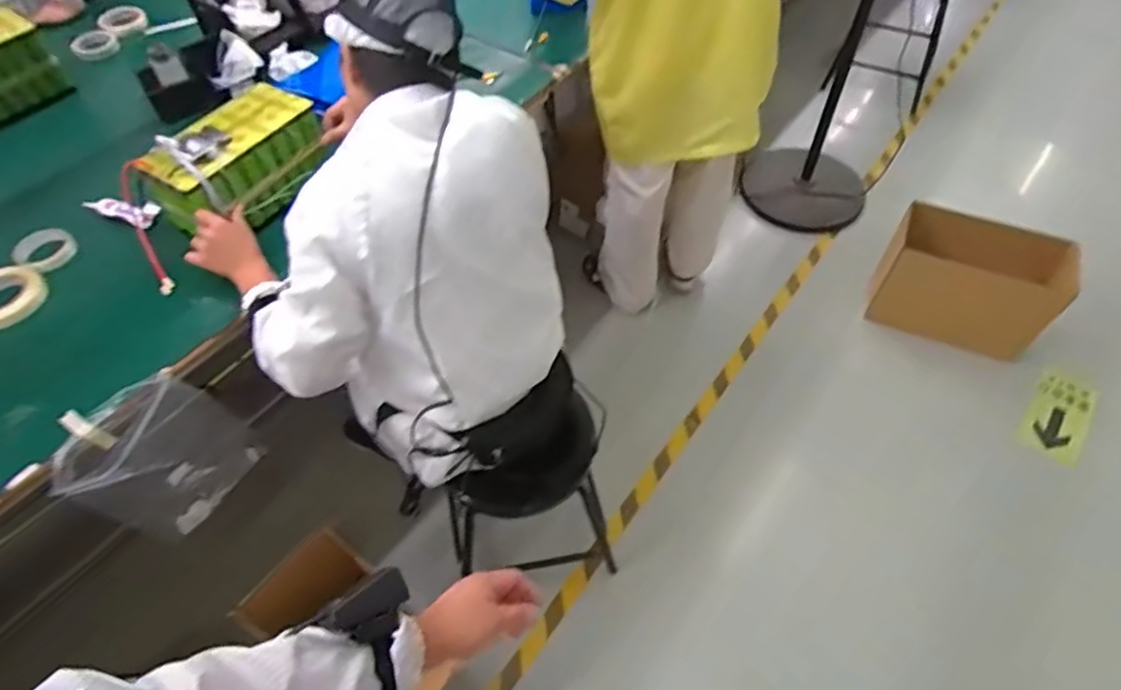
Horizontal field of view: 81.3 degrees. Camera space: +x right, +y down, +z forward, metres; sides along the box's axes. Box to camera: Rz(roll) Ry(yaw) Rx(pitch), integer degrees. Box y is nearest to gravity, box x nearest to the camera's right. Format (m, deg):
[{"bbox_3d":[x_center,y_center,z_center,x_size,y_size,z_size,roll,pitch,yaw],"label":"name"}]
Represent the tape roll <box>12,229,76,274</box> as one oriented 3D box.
[{"bbox_3d":[-0.978,-0.181,1.243,0.105,0.028,0.105,-1,53,1],"label":"tape roll"}]

